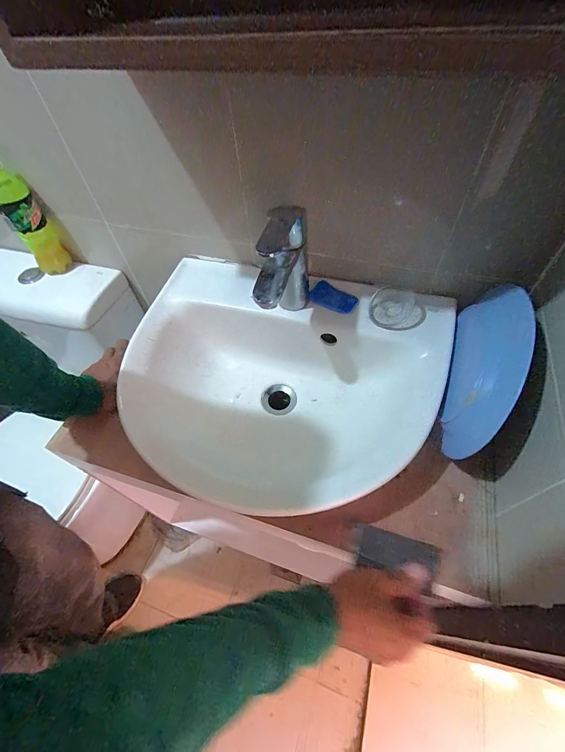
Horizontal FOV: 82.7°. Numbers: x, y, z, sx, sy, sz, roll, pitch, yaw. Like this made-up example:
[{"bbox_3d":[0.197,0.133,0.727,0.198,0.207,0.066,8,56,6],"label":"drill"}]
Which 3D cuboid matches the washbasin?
[{"bbox_3d":[-0.020,0.018,0.515,0.465,0.143,0.379,16,58,16],"label":"washbasin"}]

